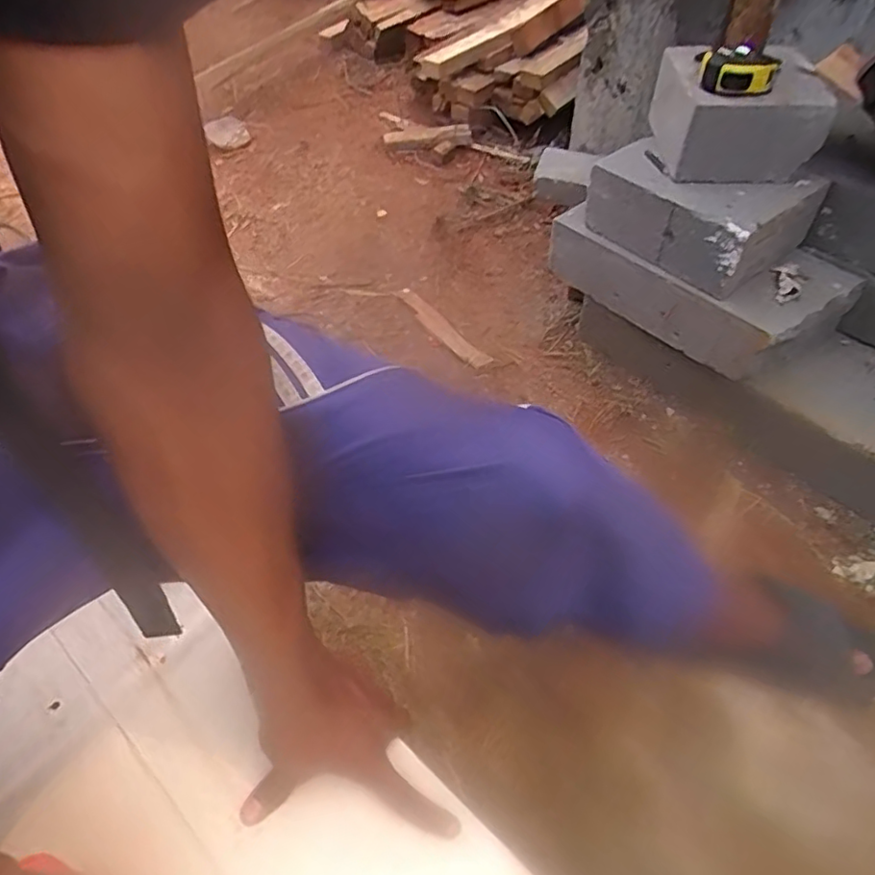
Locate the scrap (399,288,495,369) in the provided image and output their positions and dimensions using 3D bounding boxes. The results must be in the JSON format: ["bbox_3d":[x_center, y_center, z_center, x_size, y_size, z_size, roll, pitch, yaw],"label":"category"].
[{"bbox_3d":[0.003,-0.207,1.093,0.038,0.014,0.240,-33,56,-21],"label":"scrap"}]

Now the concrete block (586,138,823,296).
[{"bbox_3d":[0.360,-0.333,0.851,0.194,0.104,0.280,-36,56,-23],"label":"concrete block"}]

